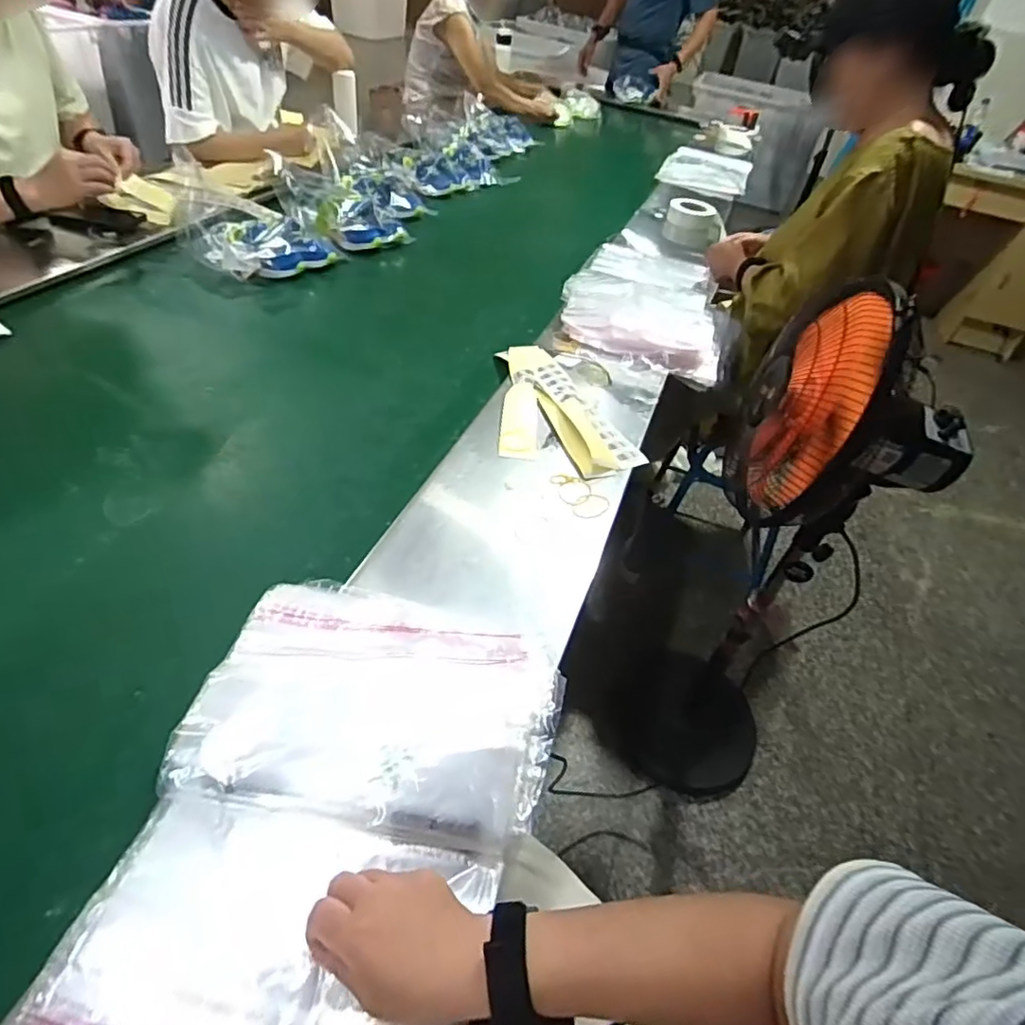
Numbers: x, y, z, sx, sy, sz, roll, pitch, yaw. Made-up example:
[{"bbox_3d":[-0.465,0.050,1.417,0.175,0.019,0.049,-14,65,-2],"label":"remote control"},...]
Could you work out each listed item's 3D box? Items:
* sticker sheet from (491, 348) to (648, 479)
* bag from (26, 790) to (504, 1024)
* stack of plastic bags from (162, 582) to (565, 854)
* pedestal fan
[{"bbox_3d":[0.035,-0.168,0.905,0.182,0.027,0.340,-15,48,-22],"label":"sticker sheet"},{"bbox_3d":[-0.153,0.294,0.394,0.257,0.023,0.175,11,43,4],"label":"bag"},{"bbox_3d":[-0.107,0.151,0.510,0.292,0.052,0.209,10,43,3],"label":"stack of plastic bags"},{"bbox_3d":[0.443,0.142,1.037,0.315,1.033,0.353,36,50,23],"label":"pedestal fan"}]

